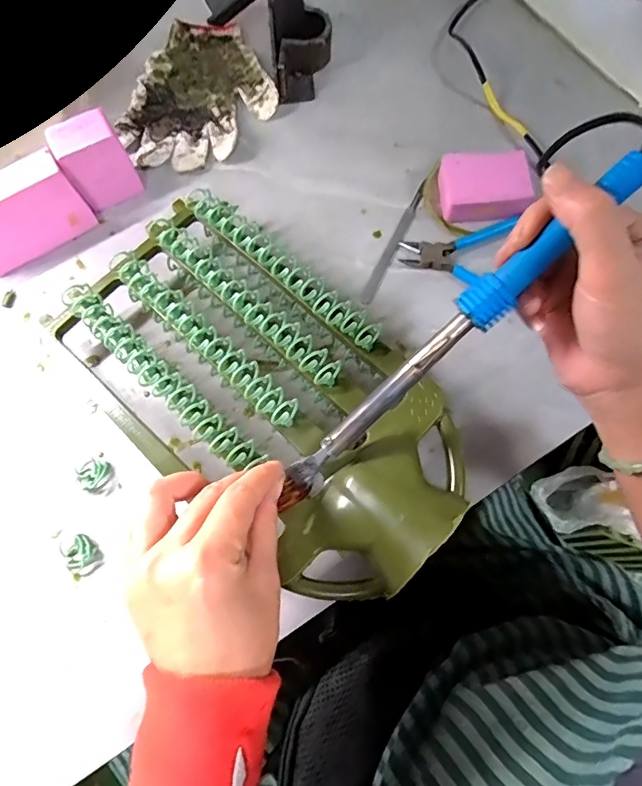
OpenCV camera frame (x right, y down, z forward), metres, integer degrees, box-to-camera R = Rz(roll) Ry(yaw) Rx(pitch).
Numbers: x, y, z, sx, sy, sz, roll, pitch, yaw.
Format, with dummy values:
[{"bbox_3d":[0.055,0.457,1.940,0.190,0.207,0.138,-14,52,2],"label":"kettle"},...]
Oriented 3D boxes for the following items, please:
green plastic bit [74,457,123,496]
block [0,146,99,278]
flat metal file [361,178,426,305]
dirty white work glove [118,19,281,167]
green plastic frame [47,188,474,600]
[{"bbox_3d":[-0.176,0.066,0.373,0.026,0.004,0.032,-41,75,-10],"label":"green plastic bit"},{"bbox_3d":[-0.266,-0.155,0.421,0.109,0.071,0.033,-31,73,-7],"label":"block"},{"bbox_3d":[0.066,-0.138,0.432,0.010,0.005,0.134,24,74,10],"label":"flat metal file"},{"bbox_3d":[-0.119,-0.316,0.494,0.148,0.017,0.200,8,72,5],"label":"dirty white work glove"},{"bbox_3d":[-0.044,-0.001,0.358,0.316,0.071,0.177,43,78,15],"label":"green plastic frame"}]

